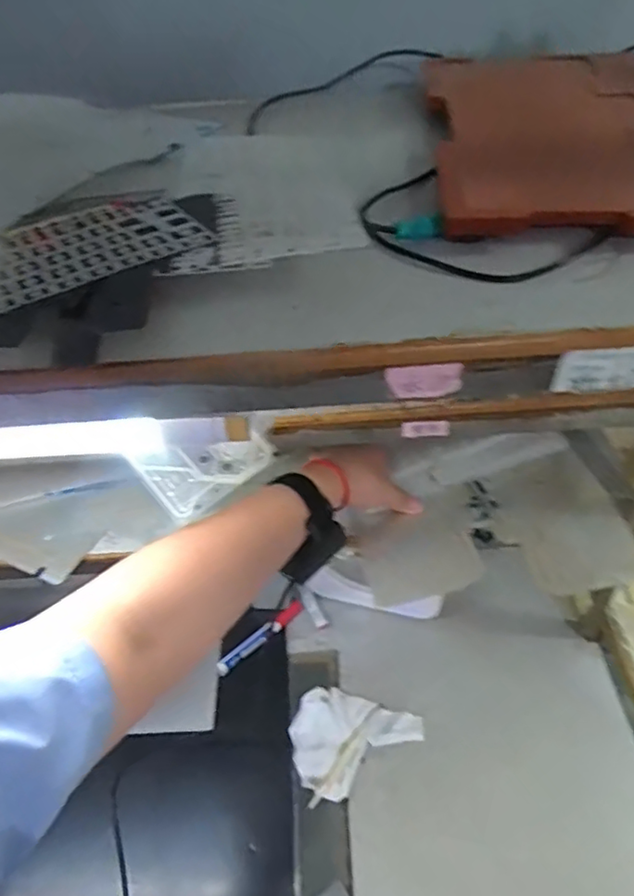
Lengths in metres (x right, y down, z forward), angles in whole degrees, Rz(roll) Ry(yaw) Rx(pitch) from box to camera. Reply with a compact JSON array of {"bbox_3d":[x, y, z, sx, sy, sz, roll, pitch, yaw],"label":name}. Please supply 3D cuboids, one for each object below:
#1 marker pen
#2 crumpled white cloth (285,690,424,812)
[{"bbox_3d":[-0.073,0.249,0.816,0.135,0.021,0.019,-32,49,-26],"label":"marker pen"},{"bbox_3d":[0.034,0.334,0.730,0.146,0.033,0.107,-28,48,-23],"label":"crumpled white cloth"}]

